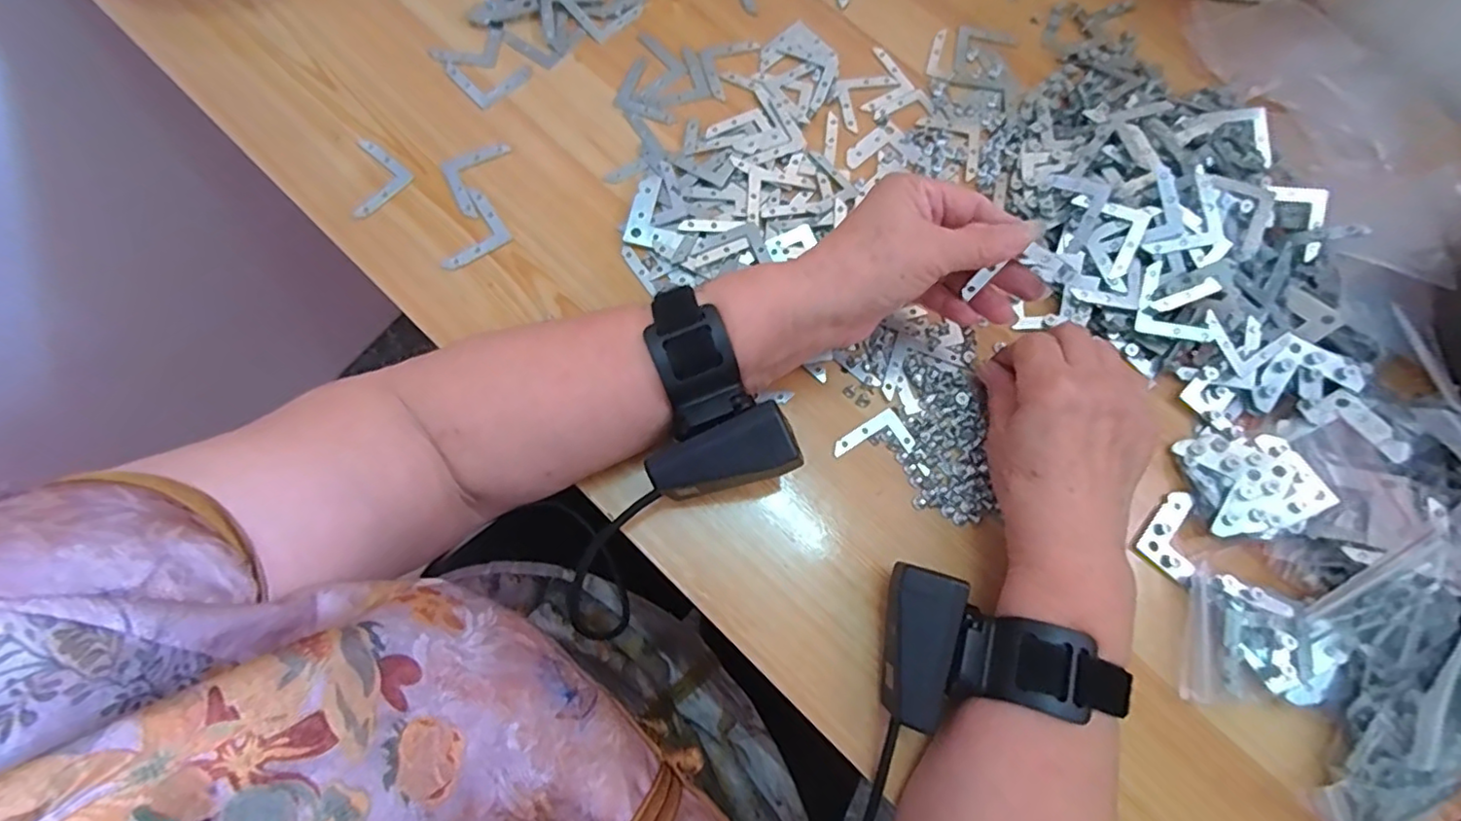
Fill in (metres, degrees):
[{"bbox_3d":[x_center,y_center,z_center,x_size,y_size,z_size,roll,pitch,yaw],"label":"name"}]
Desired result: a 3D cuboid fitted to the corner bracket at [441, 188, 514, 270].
[{"bbox_3d":[-0.146,-0.106,0.368,0.034,0.004,0.055,10,69,0],"label":"corner bracket"}]

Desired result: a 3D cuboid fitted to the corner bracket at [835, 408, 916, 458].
[{"bbox_3d":[0.080,0.019,0.343,0.042,0.004,0.026,-31,78,-12],"label":"corner bracket"}]

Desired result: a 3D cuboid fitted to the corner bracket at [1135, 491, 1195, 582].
[{"bbox_3d":[0.245,0.068,0.341,0.030,0.006,0.045,43,75,8],"label":"corner bracket"}]

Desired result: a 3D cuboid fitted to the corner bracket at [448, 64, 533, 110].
[{"bbox_3d":[-0.157,-0.219,0.407,0.041,0.006,0.041,-41,80,-14],"label":"corner bracket"}]

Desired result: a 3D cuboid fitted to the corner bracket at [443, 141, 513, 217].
[{"bbox_3d":[-0.149,-0.139,0.379,0.042,0.005,0.044,-23,76,-10],"label":"corner bracket"}]

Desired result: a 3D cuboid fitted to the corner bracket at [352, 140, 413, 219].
[{"bbox_3d":[-0.210,-0.140,0.377,0.033,0.006,0.052,-4,74,-2],"label":"corner bracket"}]

